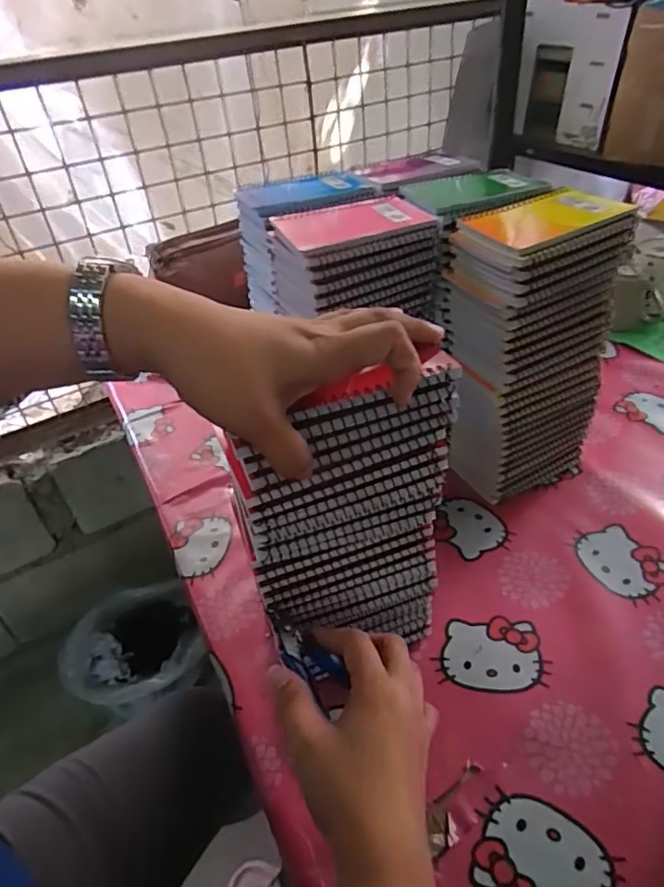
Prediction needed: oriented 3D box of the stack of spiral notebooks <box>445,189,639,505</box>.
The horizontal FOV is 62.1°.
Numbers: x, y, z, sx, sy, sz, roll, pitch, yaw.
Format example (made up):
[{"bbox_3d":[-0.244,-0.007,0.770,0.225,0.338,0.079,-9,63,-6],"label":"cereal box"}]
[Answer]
[{"bbox_3d":[0.192,-0.085,0.564,0.133,0.282,0.110,-25,44,-21],"label":"stack of spiral notebooks"}]

